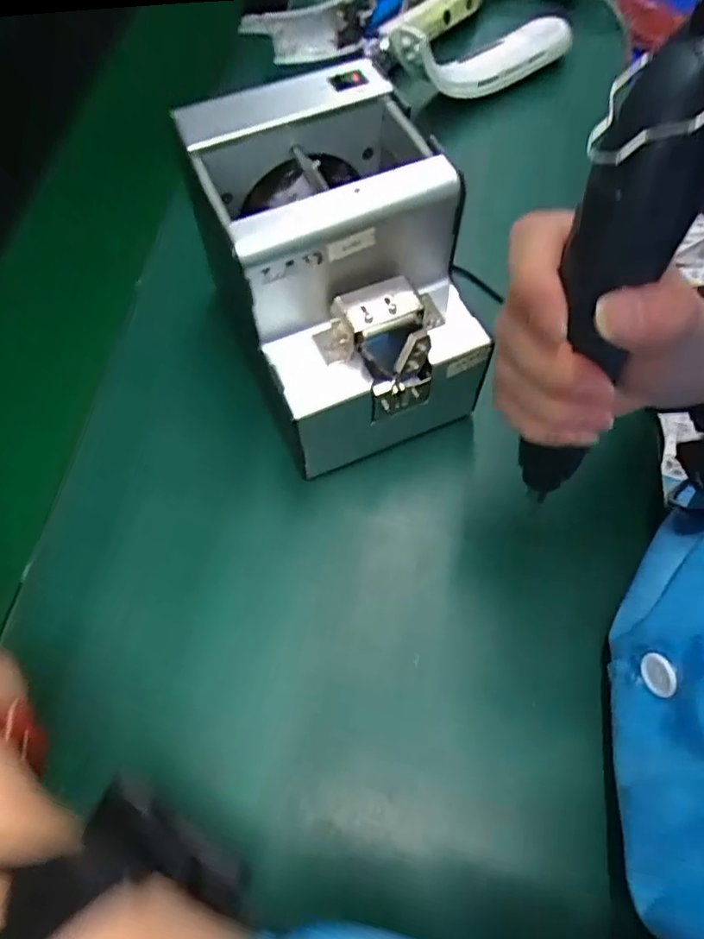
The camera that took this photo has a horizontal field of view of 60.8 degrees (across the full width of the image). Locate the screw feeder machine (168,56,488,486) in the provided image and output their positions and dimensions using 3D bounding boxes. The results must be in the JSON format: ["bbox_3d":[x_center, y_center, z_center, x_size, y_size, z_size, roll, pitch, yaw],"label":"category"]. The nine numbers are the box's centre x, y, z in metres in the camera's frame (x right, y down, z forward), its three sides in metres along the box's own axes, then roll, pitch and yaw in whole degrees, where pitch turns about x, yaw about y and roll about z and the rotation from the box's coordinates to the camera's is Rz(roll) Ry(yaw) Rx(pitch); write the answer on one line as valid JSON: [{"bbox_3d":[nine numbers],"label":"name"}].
[{"bbox_3d":[-0.012,-0.114,0.356,0.132,0.147,0.159,-22,64,-10],"label":"screw feeder machine"}]

